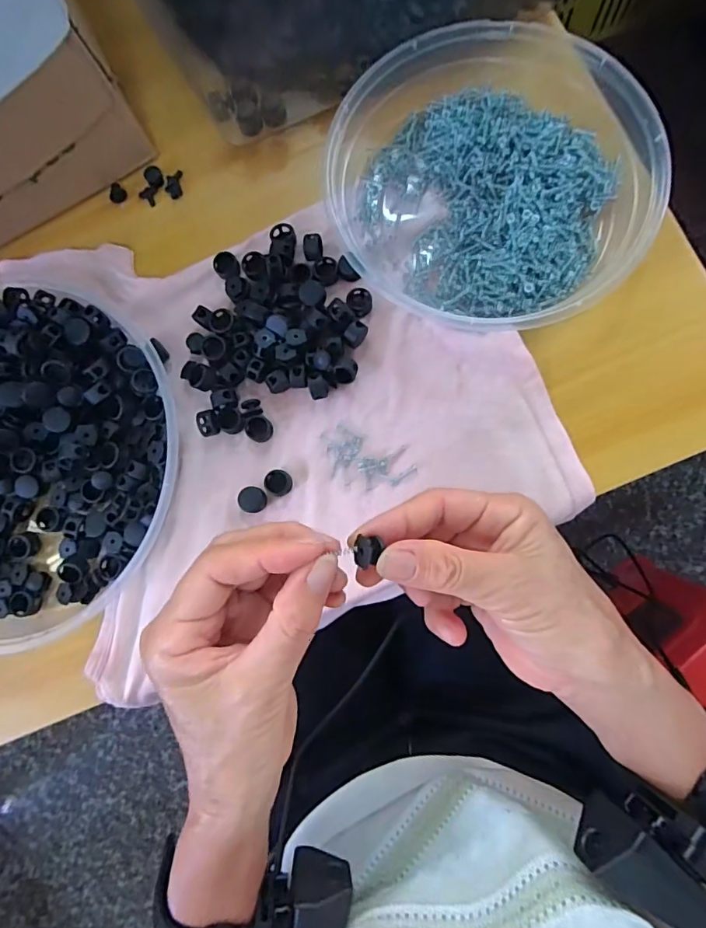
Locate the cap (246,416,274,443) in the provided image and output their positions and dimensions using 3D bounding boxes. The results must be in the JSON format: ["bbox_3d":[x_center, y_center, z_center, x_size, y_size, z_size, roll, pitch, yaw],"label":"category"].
[{"bbox_3d":[-0.062,-0.023,0.317,0.017,0.006,0.017,0,83,4],"label":"cap"}]

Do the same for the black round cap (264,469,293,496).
[{"bbox_3d":[-0.048,0.012,0.313,0.017,0.009,0.017,0,83,4],"label":"black round cap"}]

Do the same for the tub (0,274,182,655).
[{"bbox_3d":[-0.229,-0.005,0.308,0.233,0.040,0.226,0,83,4],"label":"tub"}]

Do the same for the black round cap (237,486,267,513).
[{"bbox_3d":[-0.066,0.023,0.314,0.017,0.006,0.017,0,83,4],"label":"black round cap"}]

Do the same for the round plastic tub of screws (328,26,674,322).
[{"bbox_3d":[0.086,-0.185,0.304,0.197,0.035,0.186,0,83,4],"label":"round plastic tub of screws"}]

